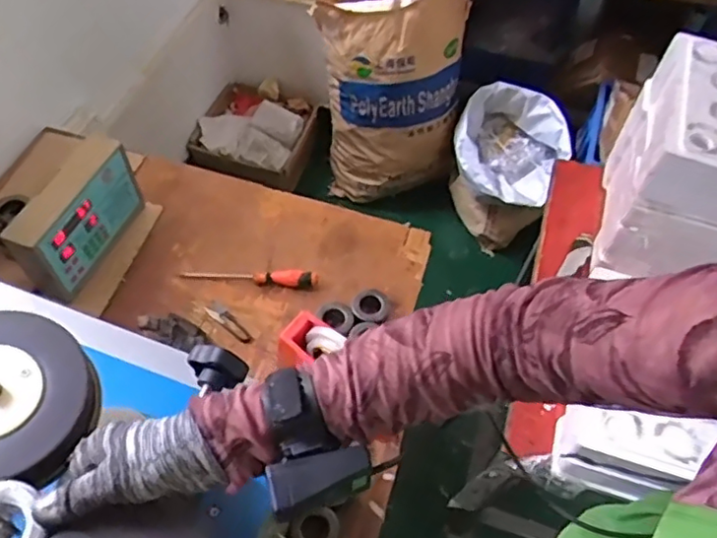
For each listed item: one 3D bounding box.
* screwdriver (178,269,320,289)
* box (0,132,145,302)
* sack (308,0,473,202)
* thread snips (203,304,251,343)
[{"bbox_3d":[-0.179,0.007,1.025,0.225,0.026,0.033,6,55,-1],"label":"screwdriver"},{"bbox_3d":[-0.446,-0.081,0.989,0.066,0.160,0.232,20,56,9],"label":"box"},{"bbox_3d":[0.087,-0.548,1.796,0.410,0.605,0.356,6,55,-1],"label":"sack"},{"bbox_3d":[-0.207,0.086,0.991,0.096,0.010,0.024,38,60,20],"label":"thread snips"}]

